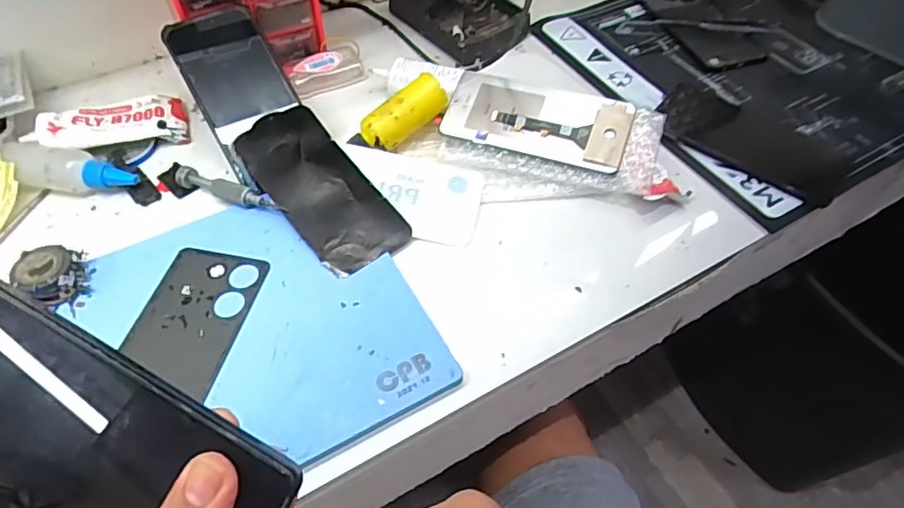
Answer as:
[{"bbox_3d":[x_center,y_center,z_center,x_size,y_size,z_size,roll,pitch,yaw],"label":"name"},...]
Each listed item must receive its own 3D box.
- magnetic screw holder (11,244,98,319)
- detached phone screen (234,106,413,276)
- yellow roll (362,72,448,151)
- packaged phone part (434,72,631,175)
[{"bbox_3d":[-0.283,0.015,0.393,0.044,0.023,0.043,34,61,22],"label":"magnetic screw holder"},{"bbox_3d":[-0.107,-0.055,0.446,0.074,0.008,0.161,-33,70,-21],"label":"detached phone screen"},{"bbox_3d":[-0.042,-0.123,0.484,0.080,0.037,0.028,-34,59,-23],"label":"yellow roll"},{"bbox_3d":[0.074,-0.121,0.485,0.158,0.010,0.074,17,71,15],"label":"packaged phone part"}]

